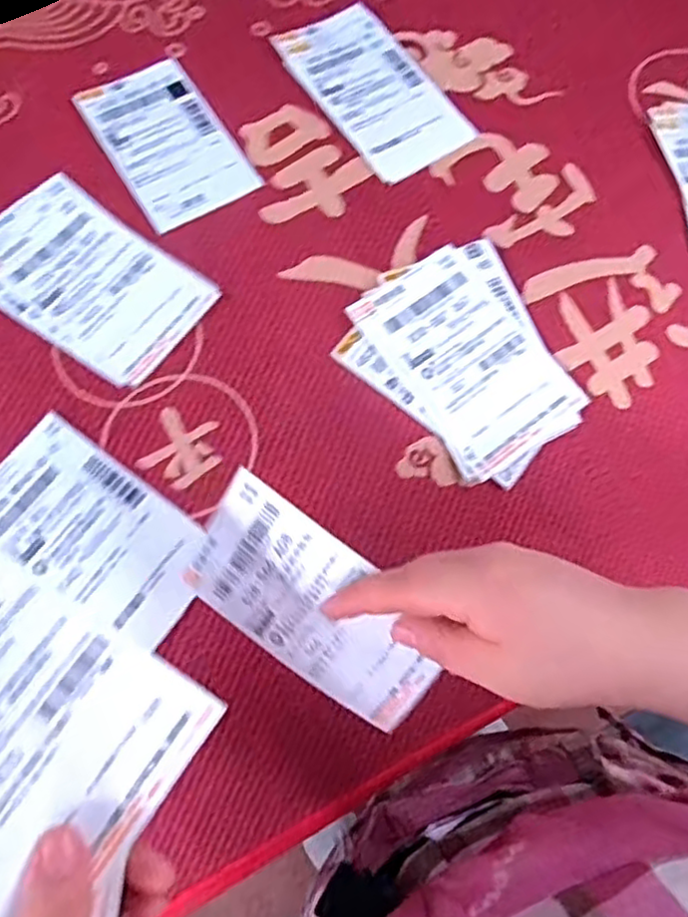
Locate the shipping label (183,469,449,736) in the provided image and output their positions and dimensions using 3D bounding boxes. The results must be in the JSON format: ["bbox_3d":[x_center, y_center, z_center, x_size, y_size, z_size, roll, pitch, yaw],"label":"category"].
[{"bbox_3d":[-0.013,0.070,0.320,0.129,0.007,0.072,36,114,6],"label":"shipping label"}]

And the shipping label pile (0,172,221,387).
[{"bbox_3d":[-0.159,-0.112,0.410,0.147,0.004,0.090,36,73,11],"label":"shipping label pile"}]

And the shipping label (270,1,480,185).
[{"bbox_3d":[0.021,-0.261,0.469,0.081,0.008,0.145,-33,74,-12],"label":"shipping label"}]

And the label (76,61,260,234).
[{"bbox_3d":[-0.119,-0.215,0.451,0.078,0.004,0.130,-30,74,-12],"label":"label"}]

